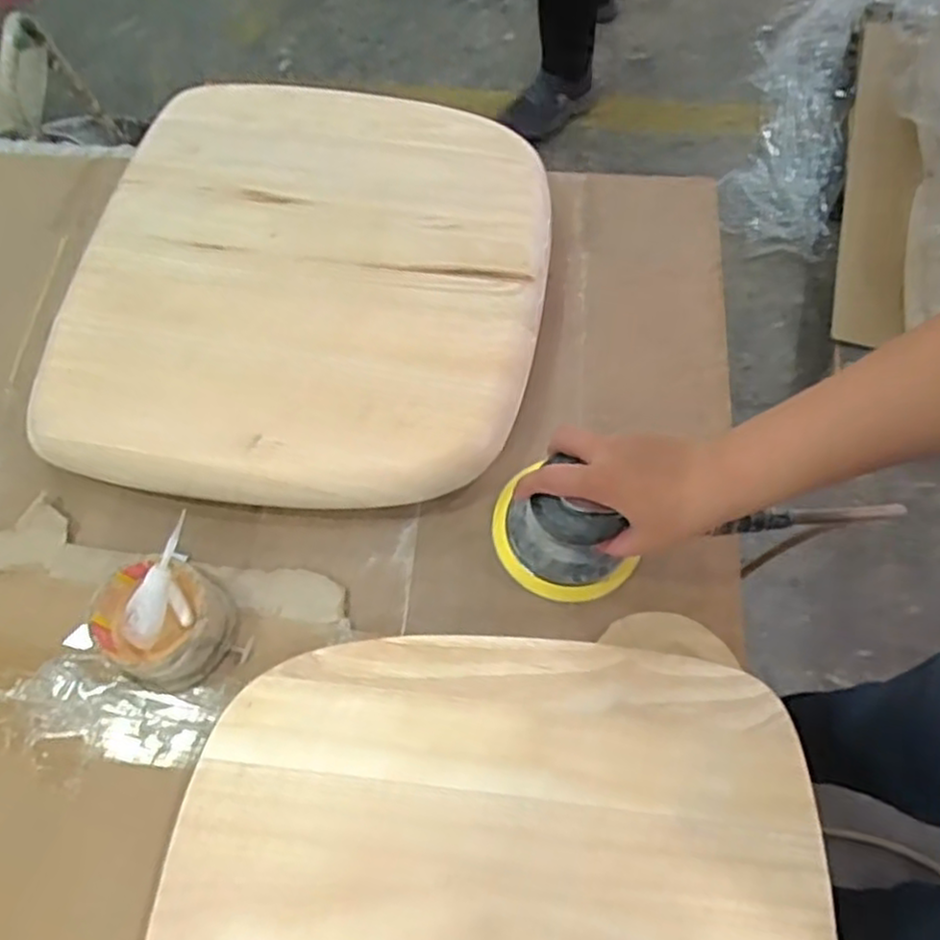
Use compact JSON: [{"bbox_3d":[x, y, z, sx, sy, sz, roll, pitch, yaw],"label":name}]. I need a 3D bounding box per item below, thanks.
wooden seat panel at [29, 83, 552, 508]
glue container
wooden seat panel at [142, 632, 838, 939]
[{"bbox_3d":[-0.140,-0.162,0.646,0.391,0.057,0.404,8,69,6],"label":"wooden seat panel"},{"bbox_3d":[-0.229,0.110,0.534,0.100,0.049,0.089,31,73,16],"label":"glue container"},{"bbox_3d":[0.010,0.294,0.438,0.407,0.019,0.376,3,68,4],"label":"wooden seat panel"}]

